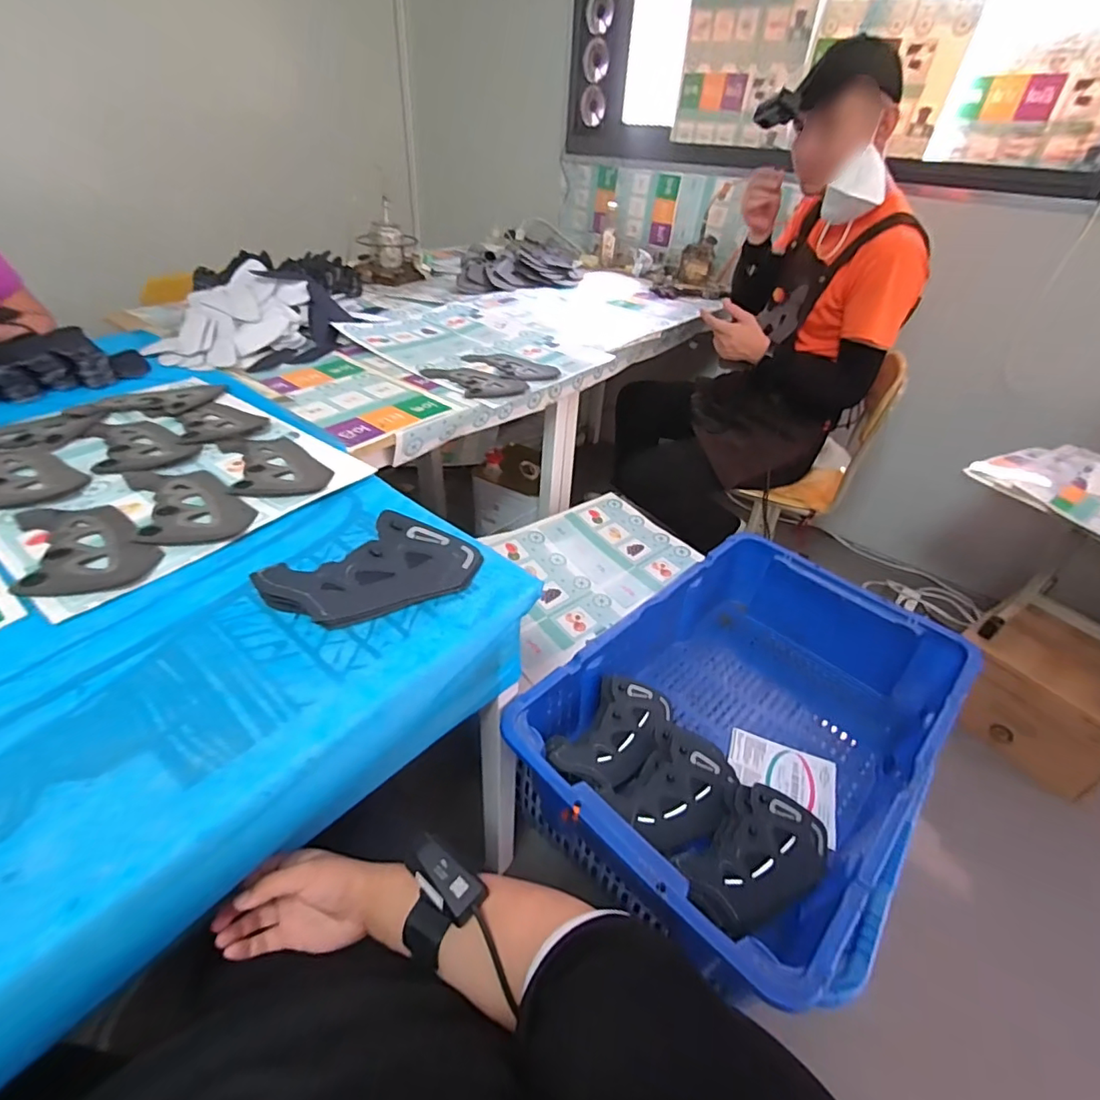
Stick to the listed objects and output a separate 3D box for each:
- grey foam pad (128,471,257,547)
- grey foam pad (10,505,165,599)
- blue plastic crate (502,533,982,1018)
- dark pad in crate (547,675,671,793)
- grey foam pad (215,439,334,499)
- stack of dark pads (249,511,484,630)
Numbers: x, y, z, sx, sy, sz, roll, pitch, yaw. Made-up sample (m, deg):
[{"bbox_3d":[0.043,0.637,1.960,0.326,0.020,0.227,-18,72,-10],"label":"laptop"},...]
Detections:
[{"bbox_3d":[-0.463,-0.060,0.671,0.223,0.005,0.112,31,45,31],"label":"grey foam pad"},{"bbox_3d":[-0.531,-0.005,0.598,0.209,0.009,0.115,29,44,29],"label":"grey foam pad"},{"bbox_3d":[0.315,0.267,0.802,0.452,0.198,0.633,33,47,31],"label":"blue plastic crate"},{"bbox_3d":[0.097,0.255,0.769,0.112,0.060,0.218,30,46,29],"label":"dark pad in crate"},{"bbox_3d":[-0.389,-0.121,0.760,0.120,0.008,0.189,-17,39,-27],"label":"grey foam pad"},{"bbox_3d":[-0.188,0.020,0.579,0.227,0.038,0.115,-16,42,-24],"label":"stack of dark pads"}]

